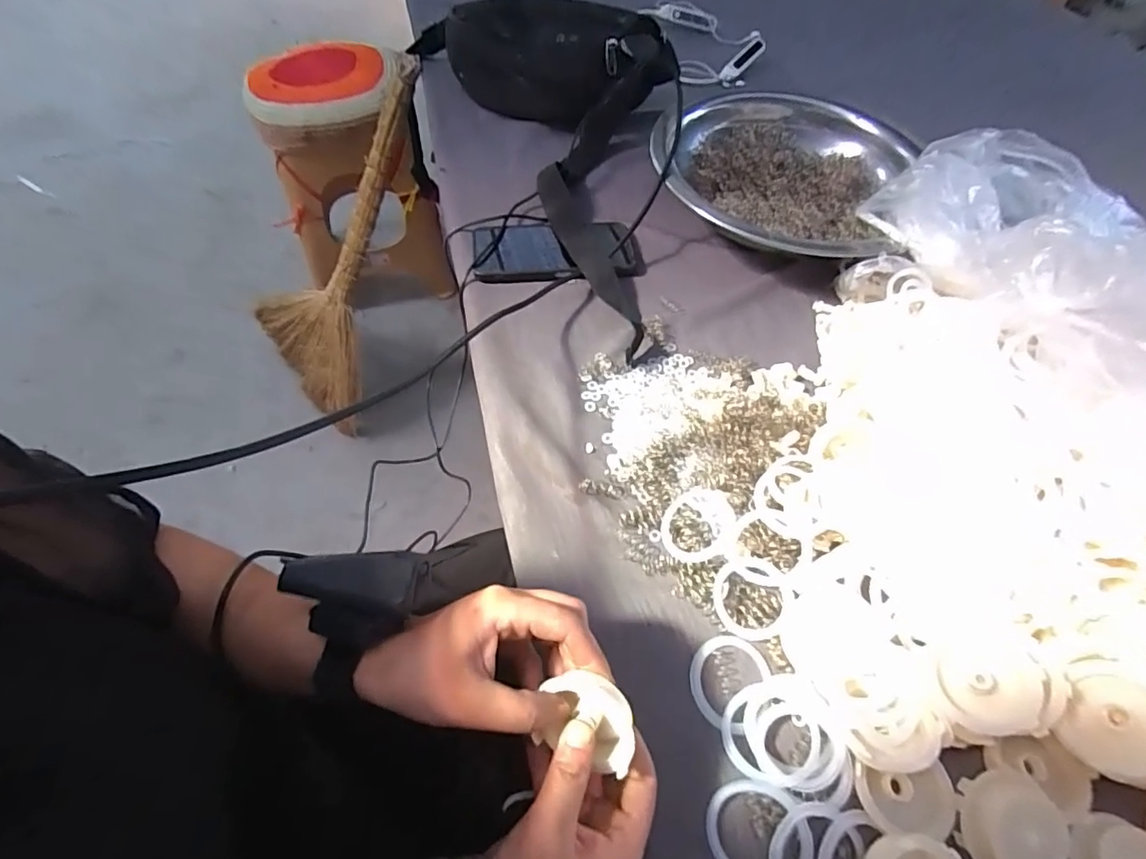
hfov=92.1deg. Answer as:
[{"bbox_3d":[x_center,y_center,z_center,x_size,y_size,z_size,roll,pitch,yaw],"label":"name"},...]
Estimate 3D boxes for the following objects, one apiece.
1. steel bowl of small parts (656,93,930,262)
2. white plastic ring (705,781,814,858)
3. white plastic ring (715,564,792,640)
[{"bbox_3d":[0.211,-0.274,0.606,0.245,0.067,0.269,19,57,9],"label":"steel bowl of small parts"},{"bbox_3d":[0.101,0.222,0.301,0.052,0.004,0.052,-4,68,10],"label":"white plastic ring"},{"bbox_3d":[0.119,0.112,0.363,0.049,0.009,0.047,2,56,-2],"label":"white plastic ring"}]

